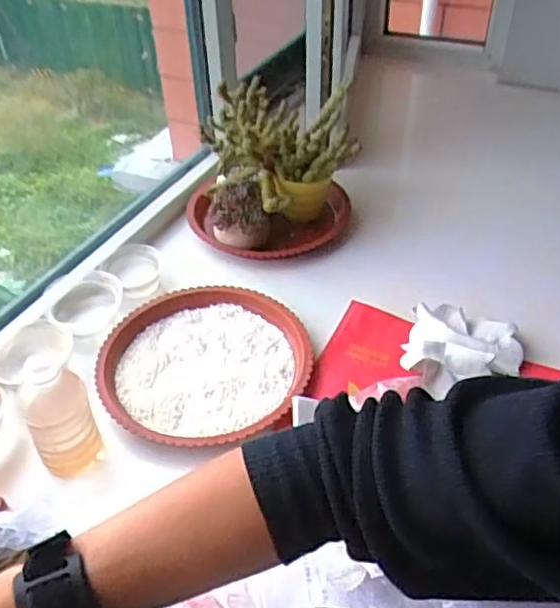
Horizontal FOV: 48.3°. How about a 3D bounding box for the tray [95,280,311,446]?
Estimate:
[{"bbox_3d":[-0.089,0.065,0.746,0.239,0.034,0.241,0,42,0],"label":"tray"}]

